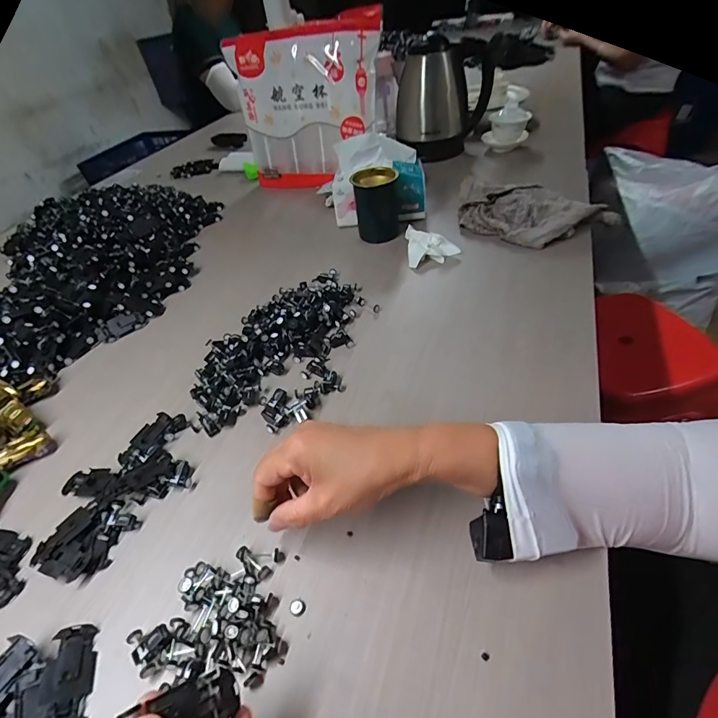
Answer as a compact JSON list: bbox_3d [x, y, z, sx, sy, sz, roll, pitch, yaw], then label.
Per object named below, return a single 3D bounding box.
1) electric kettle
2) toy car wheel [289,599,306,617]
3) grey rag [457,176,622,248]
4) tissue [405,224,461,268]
[{"bbox_3d":[0.184,-0.599,0.932,0.204,0.205,0.208,0,45,6],"label":"electric kettle"},{"bbox_3d":[-0.047,0.187,0.311,0.013,0.004,0.011,12,47,18],"label":"toy car wheel"},{"bbox_3d":[0.278,-0.231,0.655,0.248,0.048,0.126,15,48,20],"label":"grey rag"},{"bbox_3d":[0.117,-0.179,0.653,0.080,0.036,0.080,-3,44,3],"label":"tissue"}]

